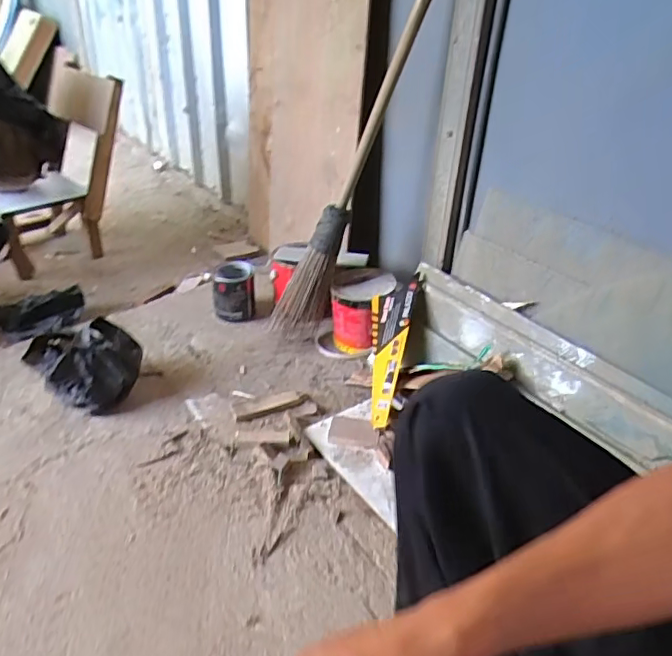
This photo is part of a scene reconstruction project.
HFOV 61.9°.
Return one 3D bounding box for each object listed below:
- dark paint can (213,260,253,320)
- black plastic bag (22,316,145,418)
[{"bbox_3d":[-0.261,-0.092,1.433,0.102,0.131,0.094,-3,34,-7],"label":"dark paint can"},{"bbox_3d":[-0.508,0.086,1.168,0.142,0.145,0.196,29,42,35],"label":"black plastic bag"}]

